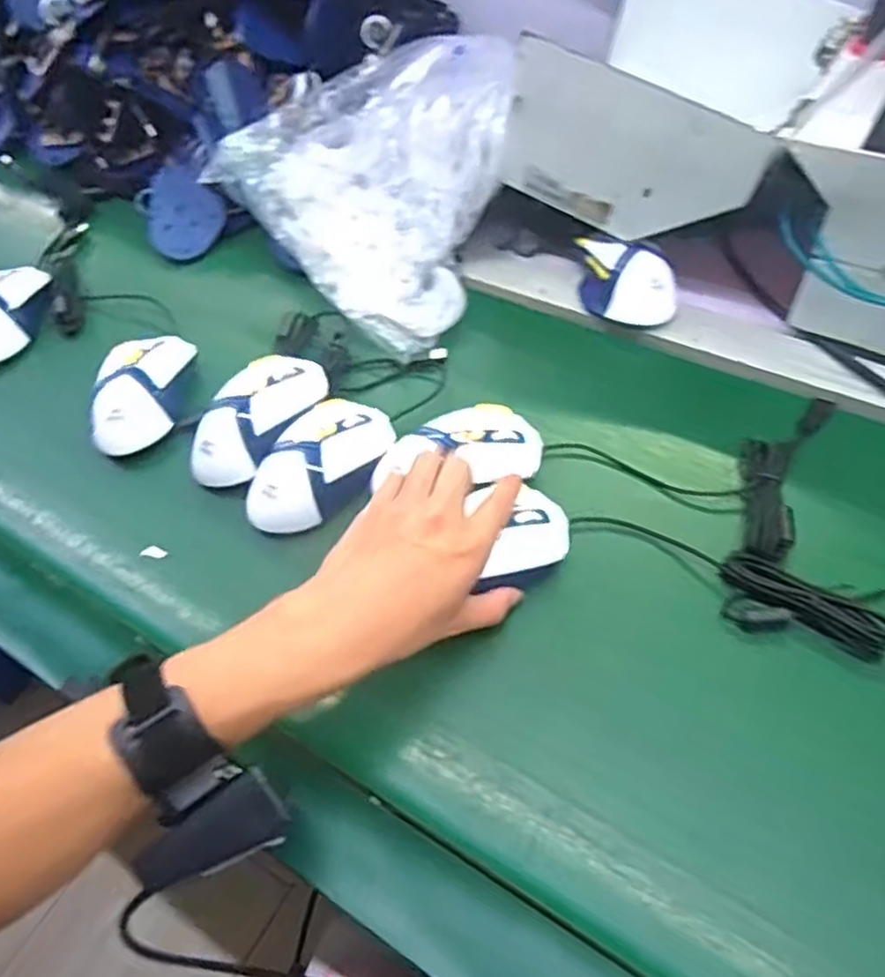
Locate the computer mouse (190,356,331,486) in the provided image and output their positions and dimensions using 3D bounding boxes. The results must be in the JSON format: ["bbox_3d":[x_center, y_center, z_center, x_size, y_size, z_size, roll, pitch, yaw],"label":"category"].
[{"bbox_3d":[-0.139,-0.052,0.523,0.063,0.047,0.125,26,61,22],"label":"computer mouse"}]

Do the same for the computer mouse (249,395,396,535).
[{"bbox_3d":[-0.088,-0.018,0.501,0.077,0.044,0.118,24,60,20],"label":"computer mouse"}]

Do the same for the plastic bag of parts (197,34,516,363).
[{"bbox_3d":[-0.057,-0.292,0.634,0.261,0.113,0.289,26,60,22],"label":"plastic bag of parts"}]

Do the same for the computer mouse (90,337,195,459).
[{"bbox_3d":[-0.237,-0.081,0.560,0.070,0.048,0.121,-4,54,2],"label":"computer mouse"}]

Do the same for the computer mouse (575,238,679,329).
[{"bbox_3d":[0.153,-0.174,0.581,0.087,0.038,0.068,14,57,15],"label":"computer mouse"}]

